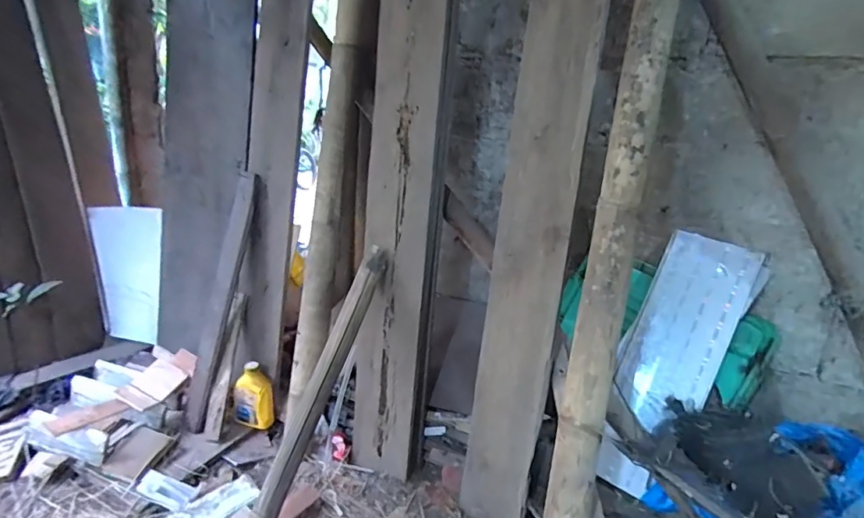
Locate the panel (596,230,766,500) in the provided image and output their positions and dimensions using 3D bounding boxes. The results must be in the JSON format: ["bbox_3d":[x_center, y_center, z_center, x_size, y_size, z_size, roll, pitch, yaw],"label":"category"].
[{"bbox_3d":[0.607,0.261,1.184,0.205,0.670,0.030,23,-6,30],"label":"panel"}]

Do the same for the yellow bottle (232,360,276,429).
[{"bbox_3d":[-0.537,0.413,1.393,0.109,0.195,0.069,-3,17,-19],"label":"yellow bottle"}]

